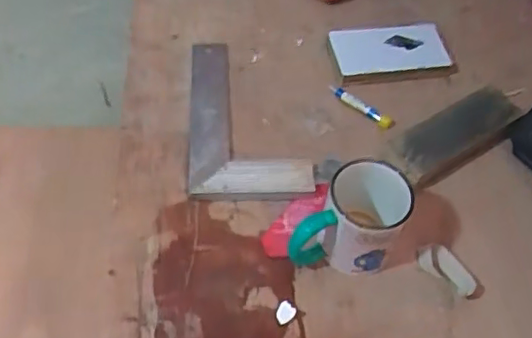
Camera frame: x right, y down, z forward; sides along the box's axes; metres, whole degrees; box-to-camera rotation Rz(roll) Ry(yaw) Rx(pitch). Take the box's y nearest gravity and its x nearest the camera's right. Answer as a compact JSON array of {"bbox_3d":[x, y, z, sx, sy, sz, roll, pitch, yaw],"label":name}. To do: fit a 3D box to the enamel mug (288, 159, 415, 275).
[{"bbox_3d":[0.080,0.049,0.612,0.112,0.101,0.078,2,54,-2],"label":"enamel mug"}]

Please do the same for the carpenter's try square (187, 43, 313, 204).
[{"bbox_3d":[-0.023,-0.065,0.738,0.136,0.015,0.236,-1,54,-4],"label":"carpenter's try square"}]

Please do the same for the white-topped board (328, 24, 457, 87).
[{"bbox_3d":[0.163,-0.150,0.801,0.151,0.024,0.086,-7,55,-8],"label":"white-topped board"}]

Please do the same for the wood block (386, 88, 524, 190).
[{"bbox_3d":[0.221,-0.036,0.726,0.182,0.034,0.062,-26,60,-20],"label":"wood block"}]

